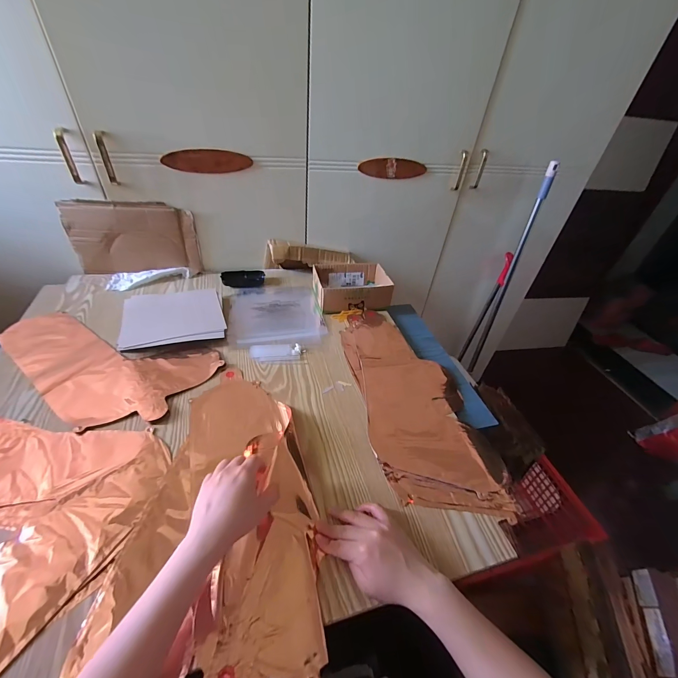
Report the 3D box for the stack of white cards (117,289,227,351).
[{"bbox_3d":[-0.351,-0.048,0.682,0.192,0.026,0.162,-8,42,-16],"label":"stack of white cards"}]

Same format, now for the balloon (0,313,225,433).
[{"bbox_3d":[-0.459,0.039,0.589,0.417,0.005,0.209,18,41,13],"label":"balloon"}]

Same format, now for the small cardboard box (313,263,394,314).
[{"bbox_3d":[0.032,-0.130,0.808,0.183,0.067,0.140,-4,41,-12],"label":"small cardboard box"}]

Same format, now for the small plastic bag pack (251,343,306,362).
[{"bbox_3d":[-0.127,0.027,0.648,0.106,0.010,0.043,1,40,-7],"label":"small plastic bag pack"}]

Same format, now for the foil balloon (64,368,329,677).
[{"bbox_3d":[-0.152,0.198,0.435,0.238,0.045,0.409,0,41,-8],"label":"foil balloon"}]

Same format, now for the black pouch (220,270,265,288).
[{"bbox_3d":[-0.260,-0.166,0.862,0.111,0.018,0.060,-7,42,-15],"label":"black pouch"}]

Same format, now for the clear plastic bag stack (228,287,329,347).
[{"bbox_3d":[-0.153,-0.063,0.766,0.209,0.016,0.233,-5,41,-13],"label":"clear plastic bag stack"}]

